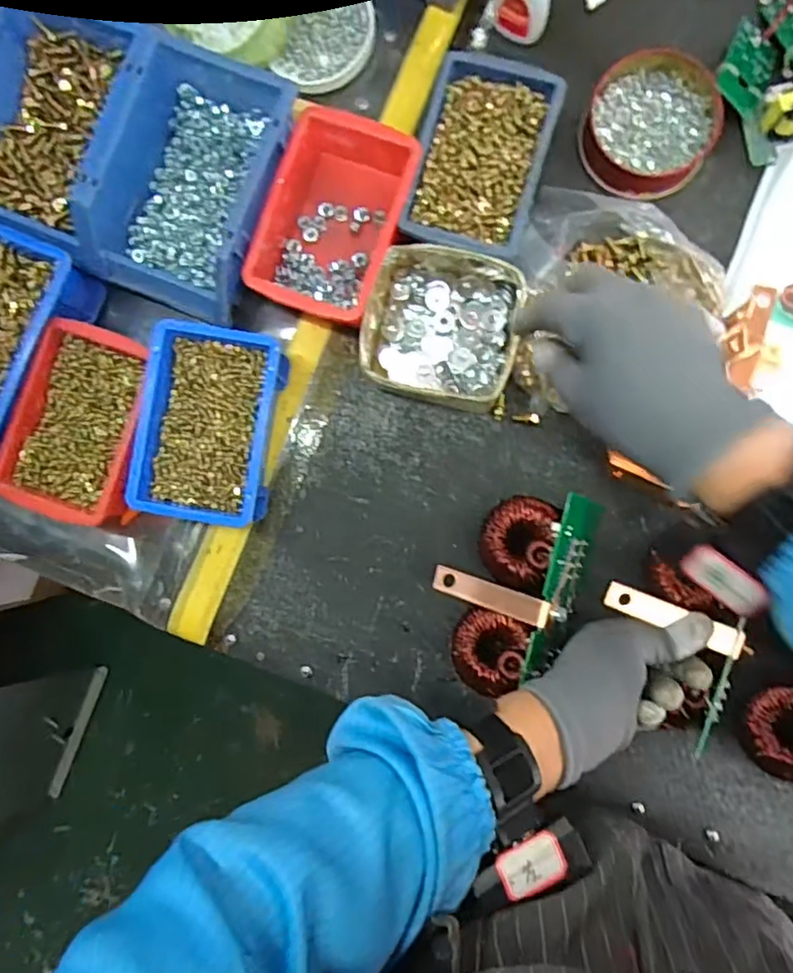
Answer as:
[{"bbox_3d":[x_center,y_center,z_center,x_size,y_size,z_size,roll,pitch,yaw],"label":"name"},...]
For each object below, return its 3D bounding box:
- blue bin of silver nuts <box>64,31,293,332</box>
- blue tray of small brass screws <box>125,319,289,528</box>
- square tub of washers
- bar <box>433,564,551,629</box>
[{"bbox_3d":[-0.160,-0.241,0.483,0.130,0.063,0.186,22,91,3],"label":"blue bin of silver nuts"},{"bbox_3d":[-0.146,-0.048,0.486,0.097,0.055,0.147,8,91,4],"label":"blue tray of small brass screws"},{"bbox_3d":[0.035,-0.125,0.482,0.113,0.050,0.112,13,91,4],"label":"square tub of washers"},{"bbox_3d":[0.068,0.080,0.442,0.087,0.011,0.021,17,91,27],"label":"bar"}]

